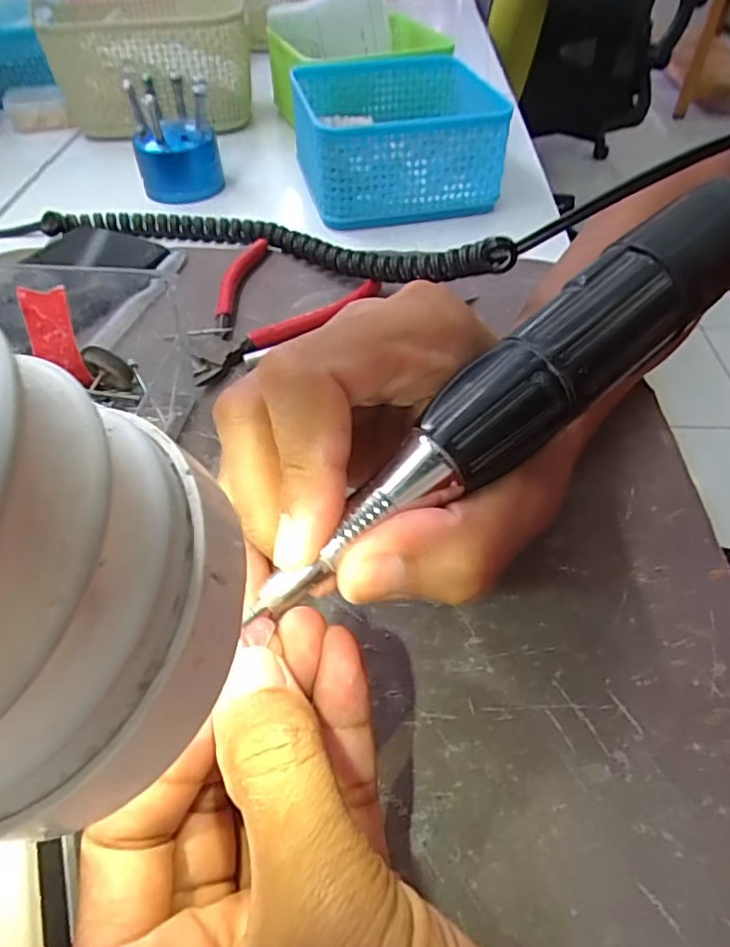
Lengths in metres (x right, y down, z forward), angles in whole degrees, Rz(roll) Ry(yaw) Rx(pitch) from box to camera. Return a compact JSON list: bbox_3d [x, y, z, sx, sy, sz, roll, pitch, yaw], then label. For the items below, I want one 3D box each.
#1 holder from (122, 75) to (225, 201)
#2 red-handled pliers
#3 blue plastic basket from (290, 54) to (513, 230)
[{"bbox_3d":[-0.137,-0.243,0.430,0.056,0.063,0.063,-10,49,-8],"label":"holder"},{"bbox_3d":[-0.061,-0.089,0.327,0.090,0.011,0.113,28,55,23],"label":"red-handled pliers"},{"bbox_3d":[0.019,-0.242,0.429,0.129,0.060,0.141,-6,49,-4],"label":"blue plastic basket"}]

